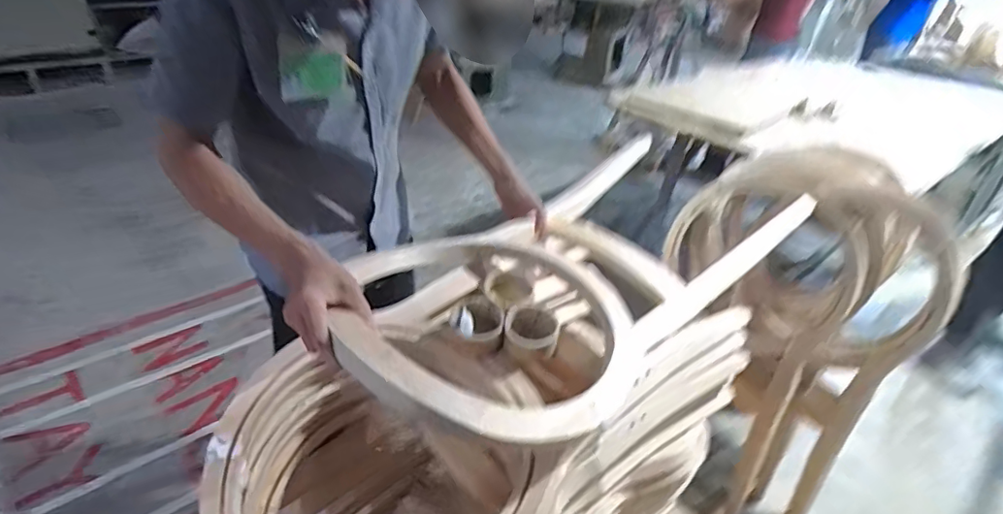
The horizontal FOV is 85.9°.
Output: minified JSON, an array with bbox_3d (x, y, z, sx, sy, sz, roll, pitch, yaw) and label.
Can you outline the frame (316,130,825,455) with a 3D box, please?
[{"bbox_3d":[0.109,0.002,0.911,0.463,0.124,0.841,30,41,33],"label":"frame"}]

